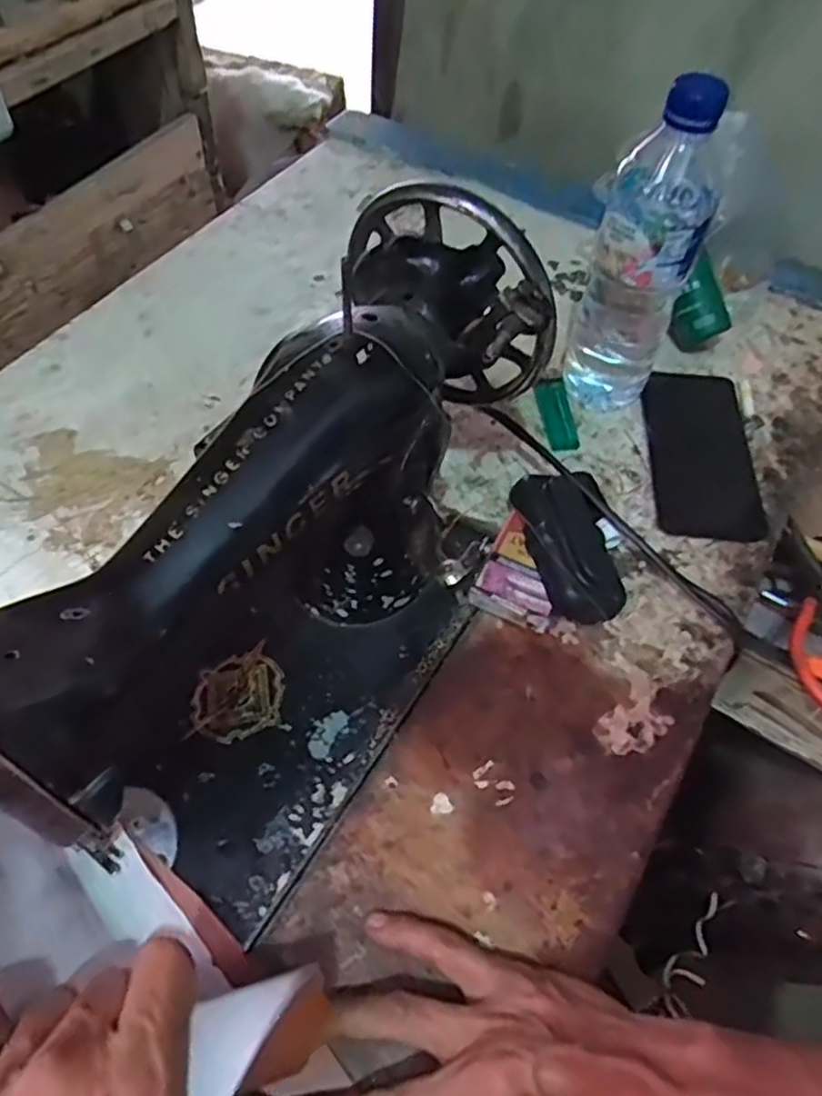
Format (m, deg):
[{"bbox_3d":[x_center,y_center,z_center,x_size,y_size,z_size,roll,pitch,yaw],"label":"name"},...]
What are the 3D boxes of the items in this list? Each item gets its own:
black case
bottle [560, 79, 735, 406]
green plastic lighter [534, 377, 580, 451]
[{"bbox_3d":[0.110,-0.003,0.469,0.063,0.036,0.111,-9,58,-9],"label":"black case"},{"bbox_3d":[0.156,-0.190,0.484,0.067,0.235,0.054,17,58,9],"label":"bottle"},{"bbox_3d":[0.115,-0.107,0.557,0.023,0.010,0.070,-3,57,-5],"label":"green plastic lighter"}]

